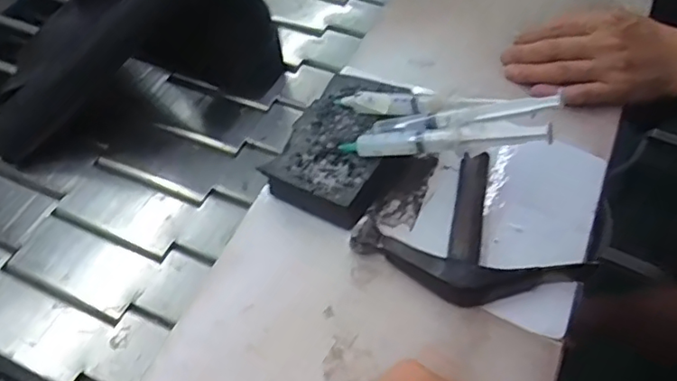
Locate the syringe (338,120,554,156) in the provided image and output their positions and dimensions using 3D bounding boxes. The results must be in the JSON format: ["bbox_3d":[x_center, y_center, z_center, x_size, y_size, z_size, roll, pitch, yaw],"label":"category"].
[{"bbox_3d":[0.070,-0.038,0.415,0.155,0.015,0.015,-2,49,34],"label":"syringe"}]

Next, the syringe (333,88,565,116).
[{"bbox_3d":[0.073,-0.066,0.440,0.175,0.017,0.032,7,51,36],"label":"syringe"}]

